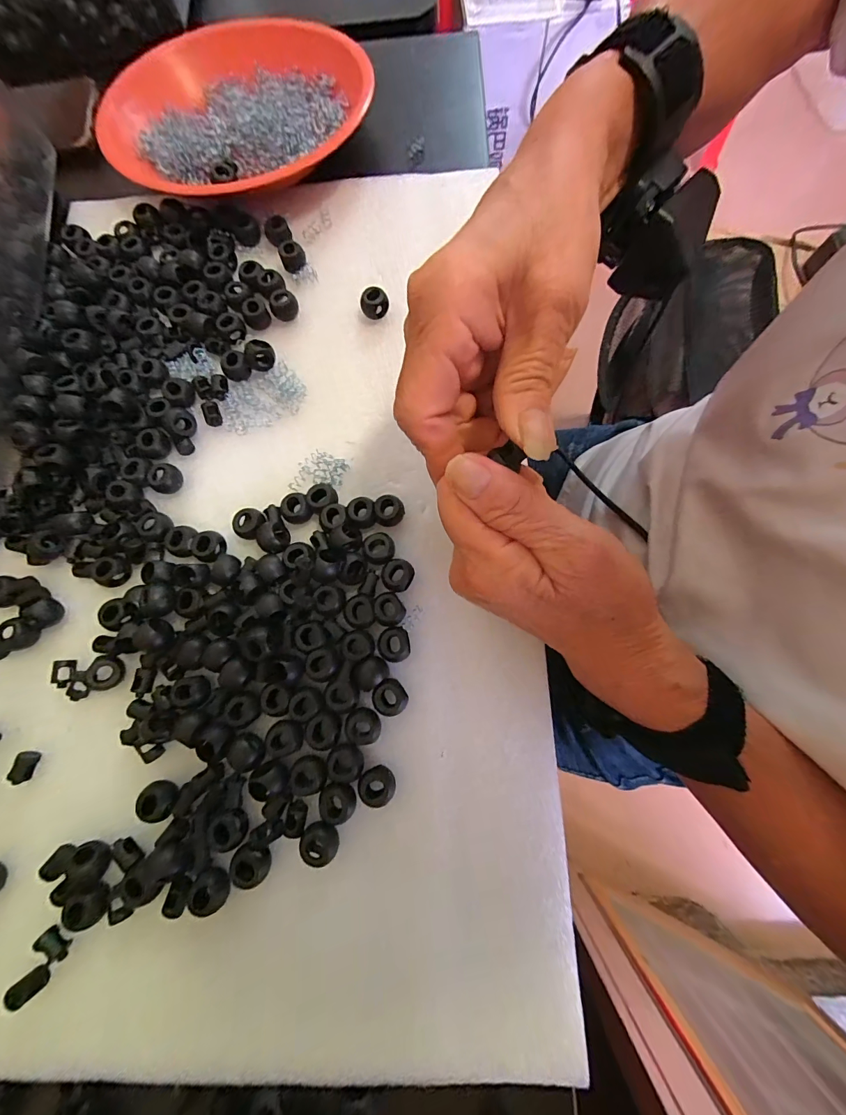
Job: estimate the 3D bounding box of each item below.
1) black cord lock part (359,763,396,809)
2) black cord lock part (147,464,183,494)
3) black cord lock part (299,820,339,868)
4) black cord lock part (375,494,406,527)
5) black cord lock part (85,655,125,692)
[{"bbox_3d":[-0.022,0.110,0.190,0.016,0.015,0.017,0,77,1],"label":"black cord lock part"},{"bbox_3d":[-0.152,-0.046,0.231,0.014,0.011,0.017,32,80,8],"label":"black cord lock part"},{"bbox_3d":[-0.048,0.134,0.185,0.018,0.010,0.017,0,77,1],"label":"black cord lock part"},{"bbox_3d":[-0.019,-0.026,0.222,0.016,0.014,0.016,-13,78,-2],"label":"black cord lock part"},{"bbox_3d":[-0.165,0.060,0.204,0.015,0.010,0.017,13,78,4],"label":"black cord lock part"}]

